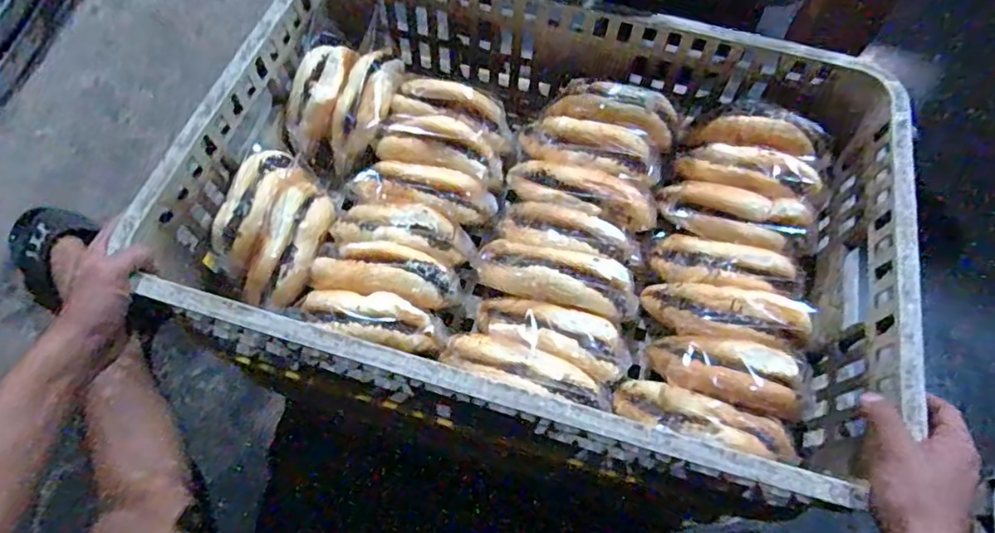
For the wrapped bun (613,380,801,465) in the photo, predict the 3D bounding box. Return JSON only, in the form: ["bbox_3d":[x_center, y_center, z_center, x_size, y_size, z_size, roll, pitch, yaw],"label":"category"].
[{"bbox_3d":[0.167,0.126,0.461,0.145,0.046,0.042,13,63,25],"label":"wrapped bun"}]

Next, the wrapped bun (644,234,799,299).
[{"bbox_3d":[0.219,0.004,0.542,0.136,0.041,0.057,9,64,3],"label":"wrapped bun"}]

